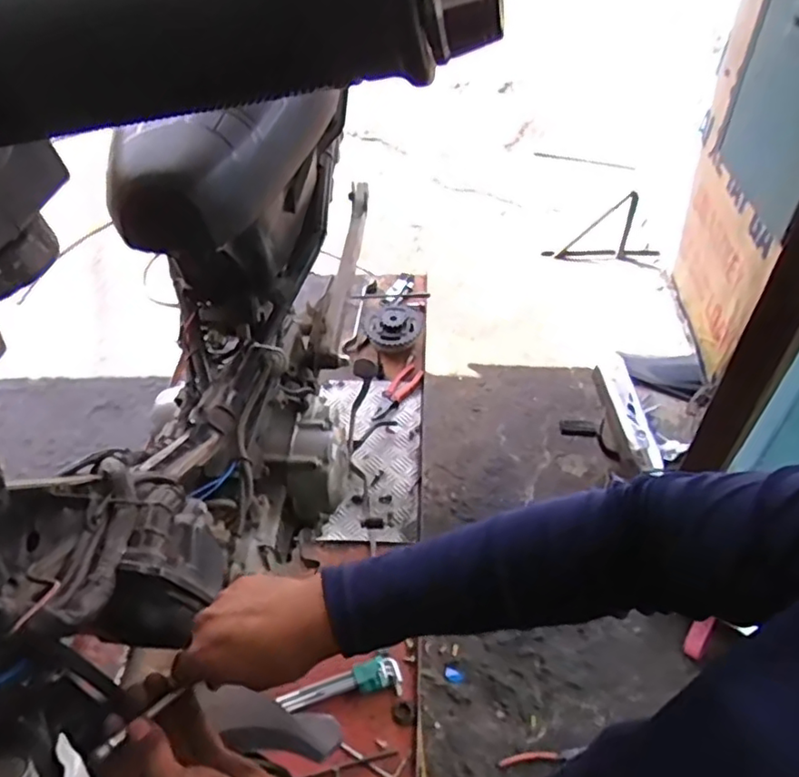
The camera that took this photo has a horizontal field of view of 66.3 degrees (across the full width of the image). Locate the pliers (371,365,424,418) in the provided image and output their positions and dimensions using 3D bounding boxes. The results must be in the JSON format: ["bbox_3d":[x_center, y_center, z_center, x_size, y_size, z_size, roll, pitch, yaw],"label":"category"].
[{"bbox_3d":[-0.008,0.006,1.407,0.056,0.016,0.174,27,56,24],"label":"pliers"}]

